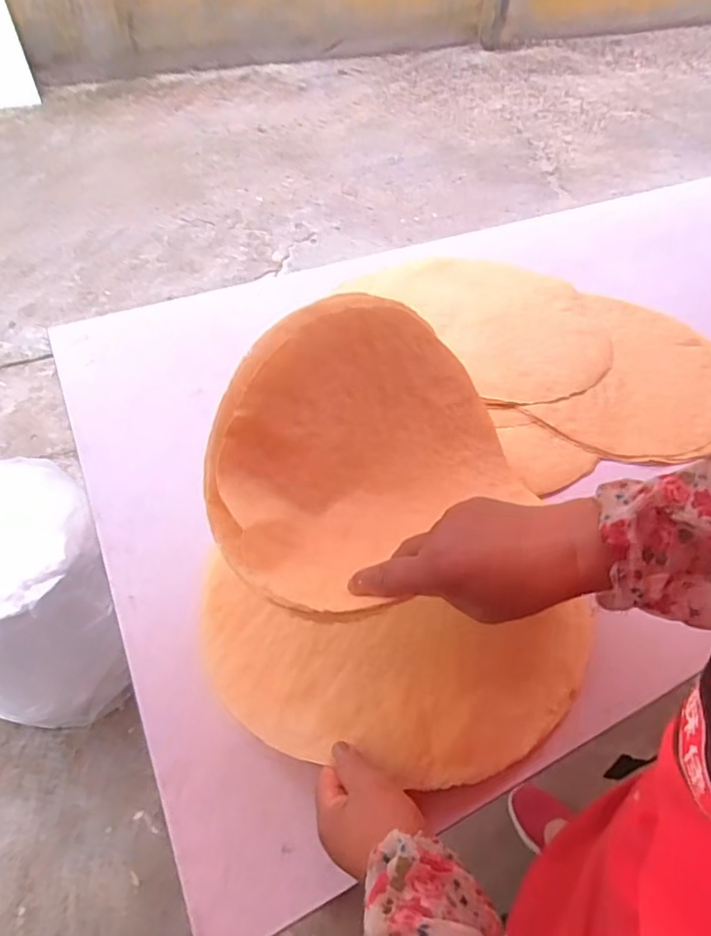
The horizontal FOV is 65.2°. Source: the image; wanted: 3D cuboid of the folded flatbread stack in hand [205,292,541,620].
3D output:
[{"bbox_3d":[0.034,-0.040,0.499,0.349,0.227,0.074,-17,3,-41],"label":"folded flatbread stack in hand"}]

